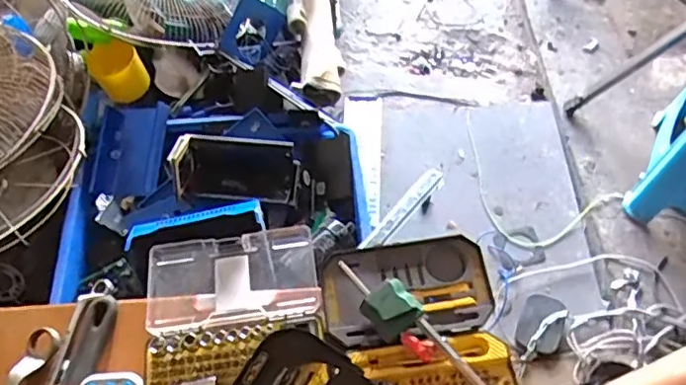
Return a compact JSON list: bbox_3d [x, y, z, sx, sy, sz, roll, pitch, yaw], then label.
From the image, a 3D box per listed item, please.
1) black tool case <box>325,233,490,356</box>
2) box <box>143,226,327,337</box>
[{"bbox_3d":[0.071,0.109,0.664,0.185,0.023,0.116,-9,59,-2],"label":"black tool case"},{"bbox_3d":[-0.128,0.098,0.693,0.190,0.030,0.117,-9,59,-2],"label":"box"}]

